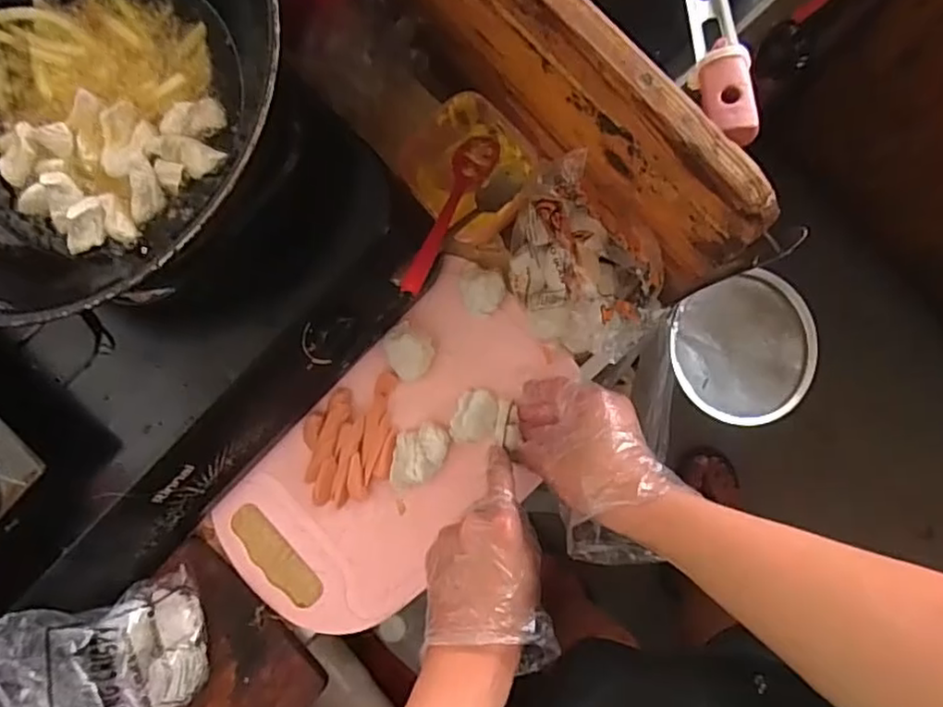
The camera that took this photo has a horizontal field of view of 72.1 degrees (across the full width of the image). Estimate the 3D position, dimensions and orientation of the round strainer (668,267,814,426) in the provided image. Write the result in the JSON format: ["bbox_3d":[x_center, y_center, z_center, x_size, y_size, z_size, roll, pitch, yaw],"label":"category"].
[{"bbox_3d":[0.212,-0.004,0.499,0.111,0.022,0.106,-26,84,3],"label":"round strainer"}]

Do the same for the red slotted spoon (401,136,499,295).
[{"bbox_3d":[-0.015,-0.118,0.520,0.035,0.010,0.193,14,52,6],"label":"red slotted spoon"}]

